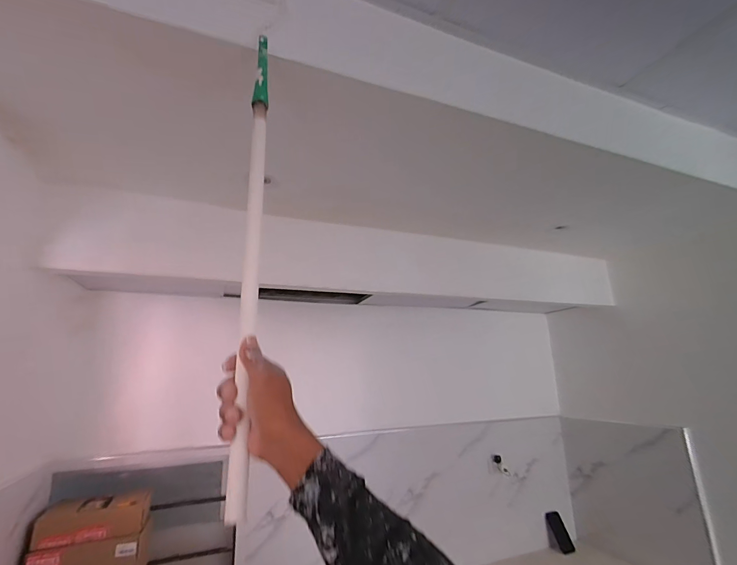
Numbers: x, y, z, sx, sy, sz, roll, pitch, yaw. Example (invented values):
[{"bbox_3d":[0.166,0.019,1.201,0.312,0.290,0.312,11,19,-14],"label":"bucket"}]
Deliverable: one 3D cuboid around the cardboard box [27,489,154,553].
[{"bbox_3d":[-0.848,0.729,1.138,0.280,0.080,0.171,4,-15,-21],"label":"cardboard box"}]

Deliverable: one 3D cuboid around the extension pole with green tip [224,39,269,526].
[{"bbox_3d":[-0.155,-0.086,0.495,0.021,0.690,0.022,8,-27,-28],"label":"extension pole with green tip"}]

